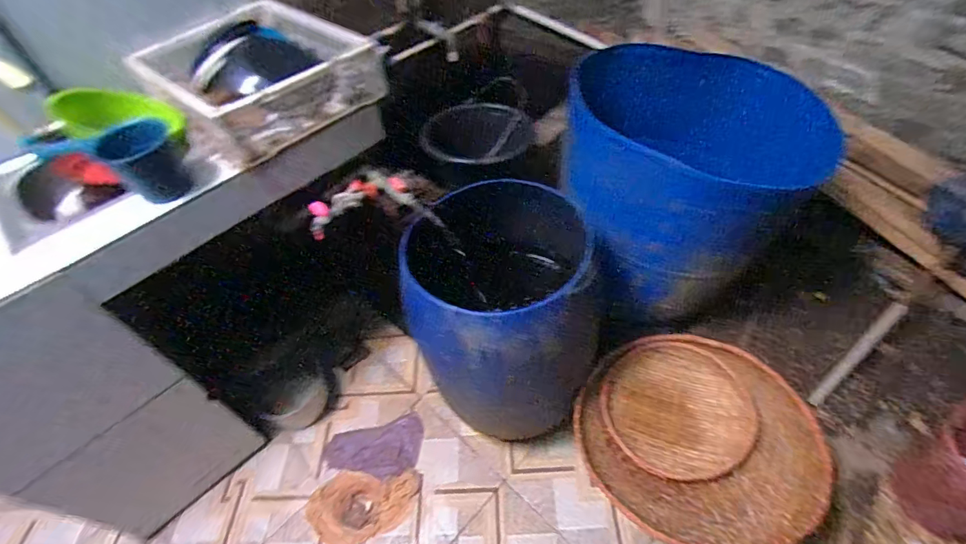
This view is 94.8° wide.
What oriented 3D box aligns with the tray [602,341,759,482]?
[{"bbox_3d":[0.513,0.364,1.202,0.348,0.075,0.359,-2,50,3],"label":"tray"}]

